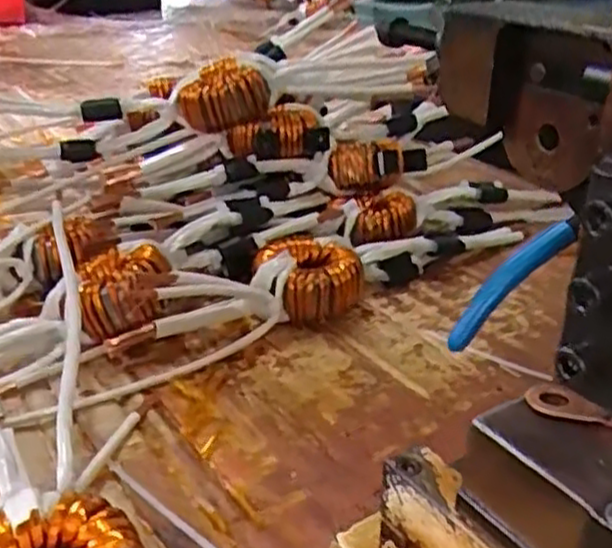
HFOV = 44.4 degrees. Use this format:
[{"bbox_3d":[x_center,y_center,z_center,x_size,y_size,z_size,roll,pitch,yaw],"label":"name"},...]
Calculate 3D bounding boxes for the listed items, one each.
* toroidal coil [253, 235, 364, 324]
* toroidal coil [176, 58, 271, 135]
[{"bbox_3d":[0.003,0.006,0.565,0.077,0.049,0.071,0,28,1],"label":"toroidal coil"},{"bbox_3d":[-0.071,-0.151,0.649,0.077,0.053,0.051,6,28,14],"label":"toroidal coil"}]

